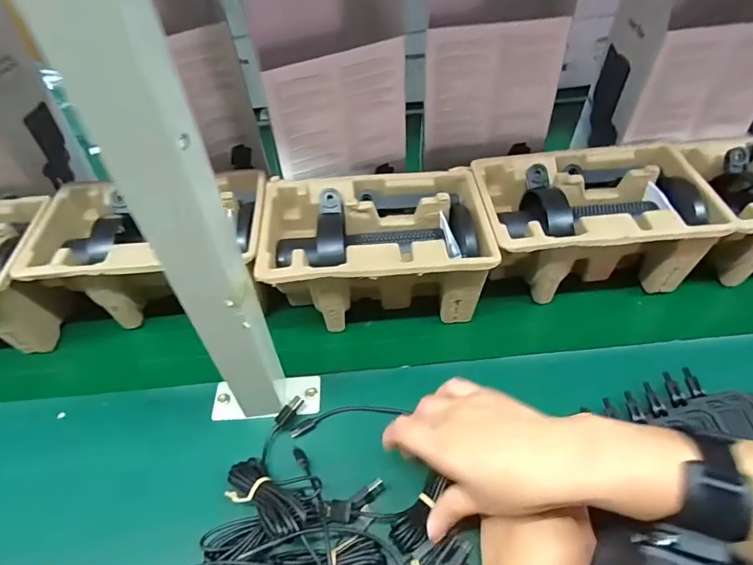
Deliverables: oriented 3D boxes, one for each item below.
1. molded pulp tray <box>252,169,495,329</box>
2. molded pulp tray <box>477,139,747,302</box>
[{"bbox_3d":[0.000,-0.034,0.497,0.228,0.102,0.149,-5,49,-1],"label":"molded pulp tray"},{"bbox_3d":[0.227,-0.064,0.509,0.224,0.100,0.148,-4,49,0],"label":"molded pulp tray"}]

